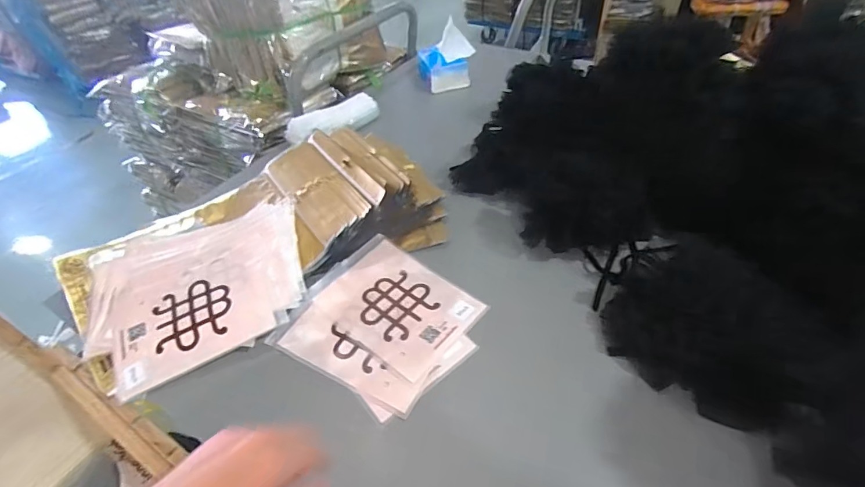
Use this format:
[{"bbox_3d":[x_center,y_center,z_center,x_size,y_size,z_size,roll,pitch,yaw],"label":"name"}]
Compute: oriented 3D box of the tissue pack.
[{"bbox_3d":[0.035,-0.469,1.065,0.132,0.116,0.112,-10,45,-5],"label":"tissue pack"}]

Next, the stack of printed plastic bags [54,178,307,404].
[{"bbox_3d":[-0.355,0.043,0.631,0.321,0.052,0.305,-25,48,-18],"label":"stack of printed plastic bags"}]

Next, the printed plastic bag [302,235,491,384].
[{"bbox_3d":[-0.053,0.082,0.602,0.219,0.012,0.156,29,55,29],"label":"printed plastic bag"}]

